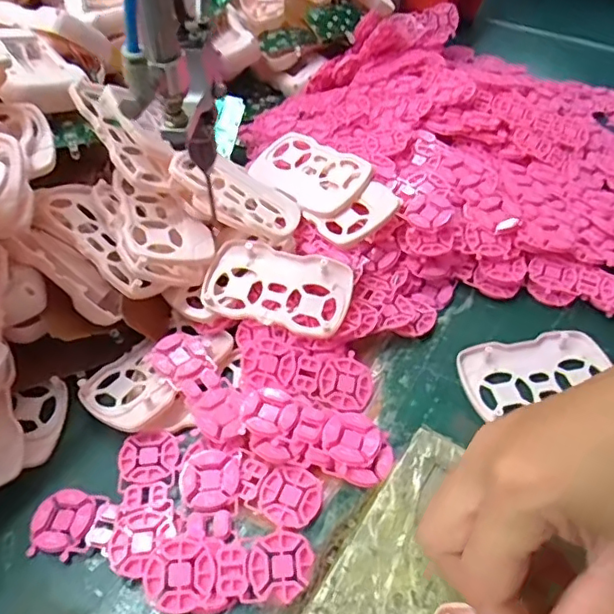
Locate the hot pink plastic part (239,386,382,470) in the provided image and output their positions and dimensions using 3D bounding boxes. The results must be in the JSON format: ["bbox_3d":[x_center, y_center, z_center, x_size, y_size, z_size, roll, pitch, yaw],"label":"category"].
[{"bbox_3d":[0.002,0.064,0.301,0.074,0.013,0.030,14,49,12],"label":"hot pink plastic part"}]

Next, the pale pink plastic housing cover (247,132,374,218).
[{"bbox_3d":[0.002,-0.095,0.403,0.085,0.011,0.053,34,71,30],"label":"pale pink plastic housing cover"}]

